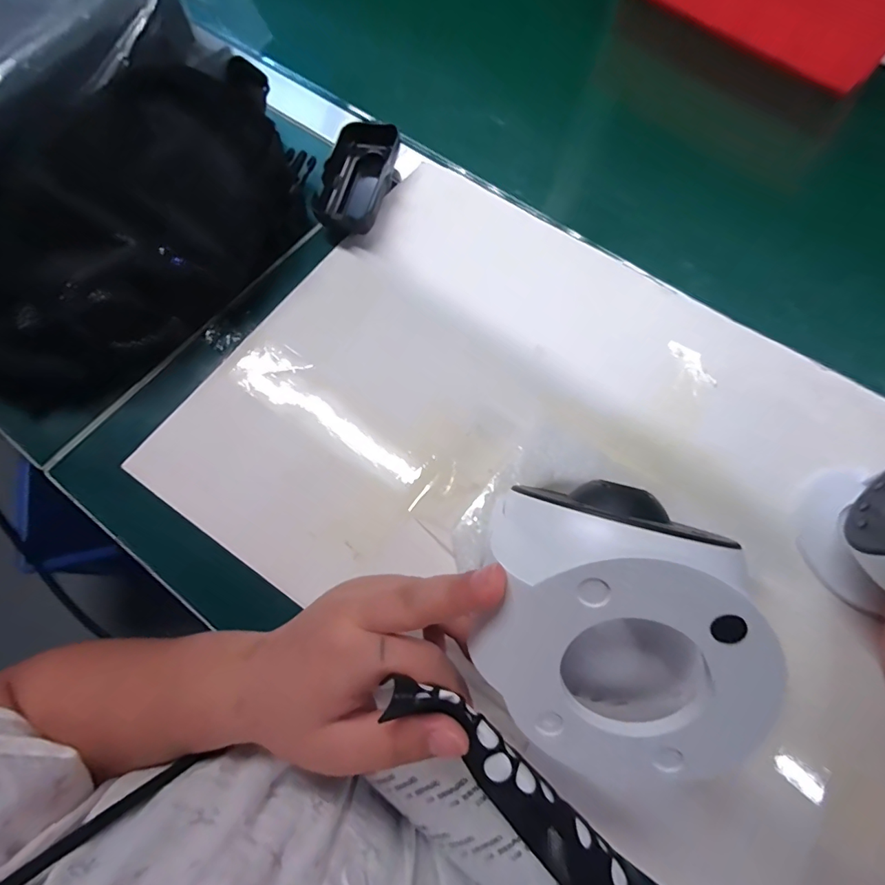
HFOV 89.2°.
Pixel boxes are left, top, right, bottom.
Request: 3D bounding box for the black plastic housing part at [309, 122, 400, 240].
[{"bbox_3d":[-0.070,-0.225,0.376,0.051,0.024,0.102,17,71,4],"label":"black plastic housing part"}]

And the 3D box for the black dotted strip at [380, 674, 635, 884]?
[{"bbox_3d":[0.030,0.140,0.175,0.023,0.008,0.134,-44,89,-15],"label":"black dotted strip"}]

